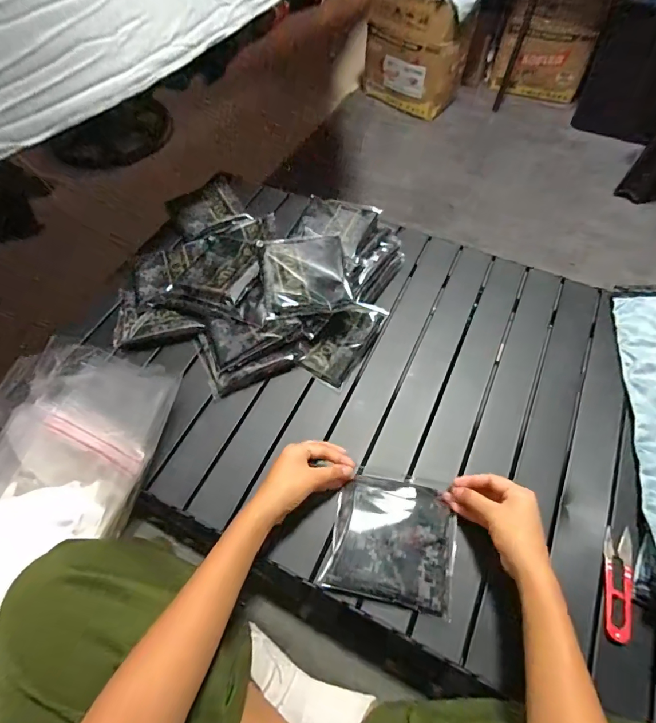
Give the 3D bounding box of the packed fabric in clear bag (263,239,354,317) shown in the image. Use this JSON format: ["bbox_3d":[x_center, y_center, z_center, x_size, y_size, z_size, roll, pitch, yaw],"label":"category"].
[{"bbox_3d":[-0.033,-0.135,0.607,0.120,0.023,0.141,-7,59,-4],"label":"packed fabric in clear bag"}]

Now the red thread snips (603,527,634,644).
[{"bbox_3d":[0.323,0.245,0.454,0.027,0.010,0.119,19,61,12],"label":"red thread snips"}]

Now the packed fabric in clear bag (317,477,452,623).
[{"bbox_3d":[0.076,0.204,0.474,0.138,0.025,0.133,11,60,8],"label":"packed fabric in clear bag"}]

